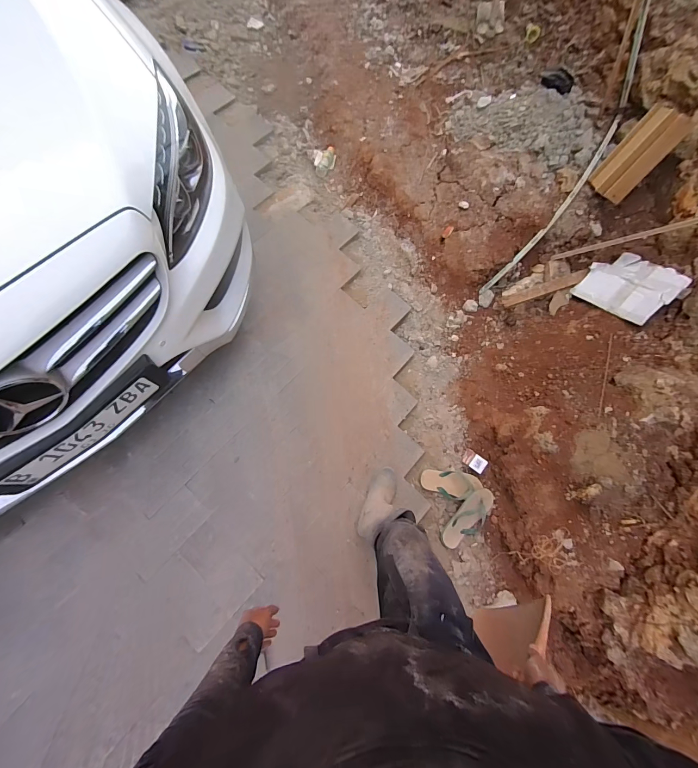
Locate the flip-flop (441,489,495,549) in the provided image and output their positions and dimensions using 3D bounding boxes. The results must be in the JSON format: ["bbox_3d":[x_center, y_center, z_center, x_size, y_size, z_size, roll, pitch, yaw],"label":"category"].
[{"bbox_3d":[0.488,0.550,1.374,0.113,0.053,0.278,43,73,7],"label":"flip-flop"}]

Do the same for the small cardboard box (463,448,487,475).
[{"bbox_3d":[0.536,0.329,1.443,0.098,0.021,0.065,35,95,23],"label":"small cardboard box"}]

